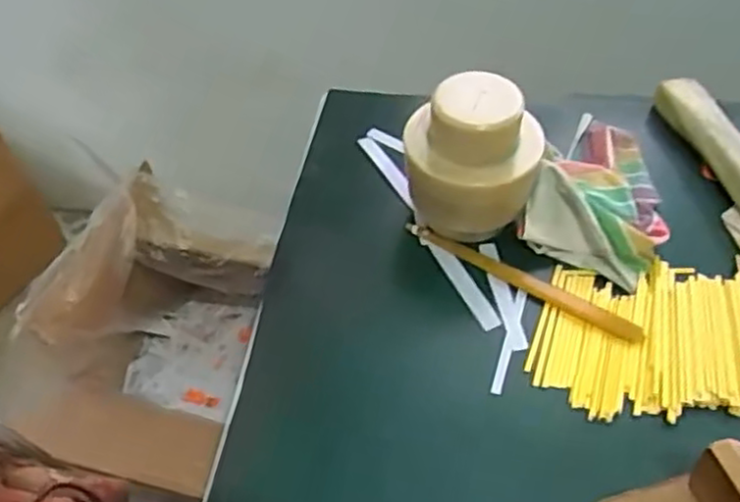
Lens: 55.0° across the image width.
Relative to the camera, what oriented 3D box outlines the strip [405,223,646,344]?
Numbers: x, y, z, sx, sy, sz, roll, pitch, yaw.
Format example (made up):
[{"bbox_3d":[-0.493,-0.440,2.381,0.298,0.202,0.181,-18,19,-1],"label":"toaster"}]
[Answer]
[{"bbox_3d":[0.123,0.023,0.591,0.212,0.007,0.017,27,57,23],"label":"strip"}]

